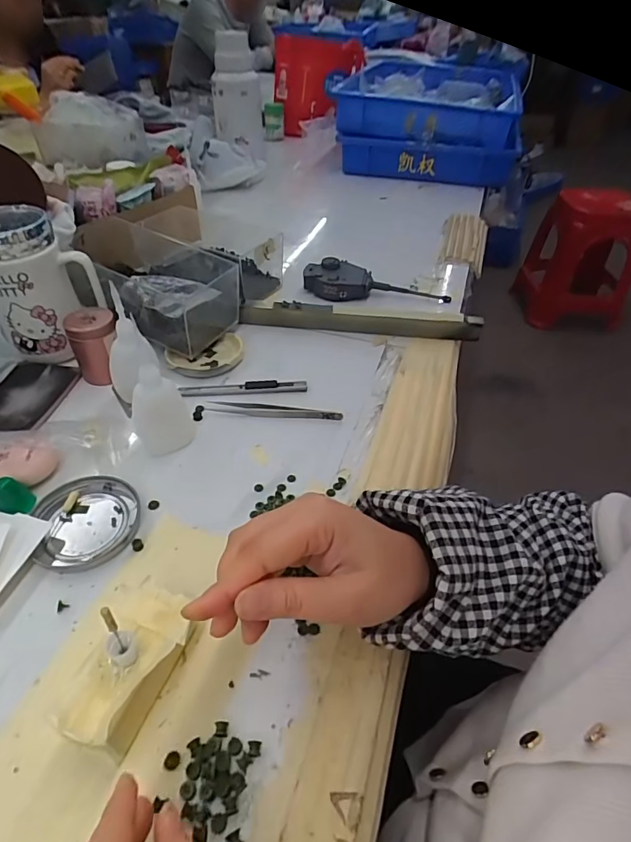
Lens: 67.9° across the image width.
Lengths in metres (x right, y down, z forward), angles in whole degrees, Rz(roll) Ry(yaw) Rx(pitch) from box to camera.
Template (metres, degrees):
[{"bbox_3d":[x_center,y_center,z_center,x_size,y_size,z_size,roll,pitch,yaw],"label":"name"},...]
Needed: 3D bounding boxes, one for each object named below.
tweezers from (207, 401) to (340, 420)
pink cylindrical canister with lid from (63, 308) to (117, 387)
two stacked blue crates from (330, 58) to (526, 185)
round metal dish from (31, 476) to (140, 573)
[{"bbox_3d":[-0.040,-0.009,0.439,0.127,0.009,0.012,7,42,7],"label":"tweezers"},{"bbox_3d":[-0.214,-0.073,0.459,0.044,0.067,0.036,-20,46,-21],"label":"pink cylindrical canister with lid"},{"bbox_3d":[0.258,-0.694,1.082,0.354,0.145,0.494,8,43,8],"label":"two stacked blue crates"},{"bbox_3d":[-0.170,0.074,0.348,0.071,0.009,0.075,1,42,0],"label":"round metal dish"}]

